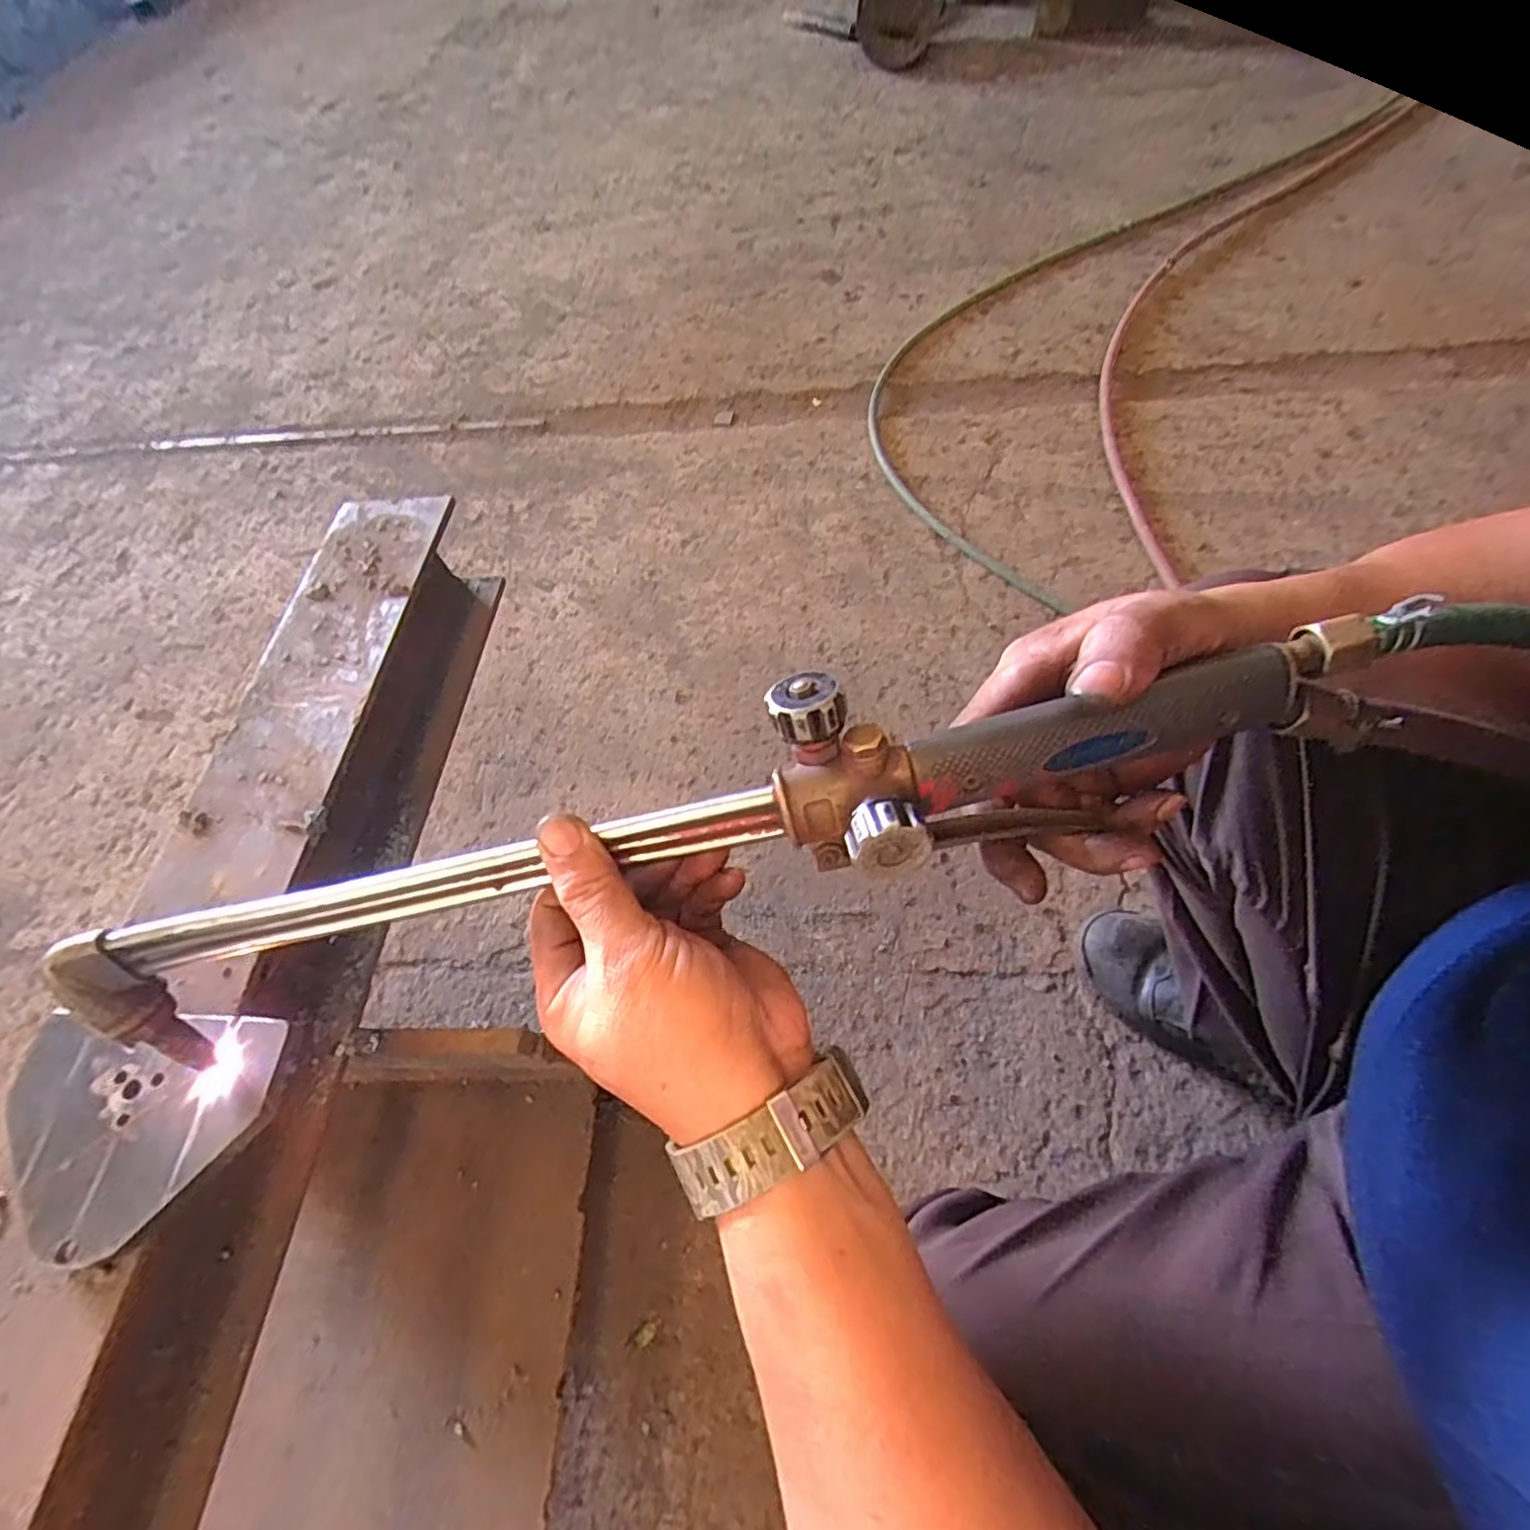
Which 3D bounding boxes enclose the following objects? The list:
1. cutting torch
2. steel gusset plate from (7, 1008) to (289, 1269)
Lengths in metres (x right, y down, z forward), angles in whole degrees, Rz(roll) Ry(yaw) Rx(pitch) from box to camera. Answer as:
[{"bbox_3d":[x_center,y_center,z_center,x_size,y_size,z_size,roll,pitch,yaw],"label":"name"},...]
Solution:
[{"bbox_3d":[-0.038,0.034,0.269,0.501,0.087,0.059,-15,60,7],"label":"cutting torch"},{"bbox_3d":[-0.311,0.176,0.334,0.132,0.011,0.102,-2,60,6],"label":"steel gusset plate"}]

